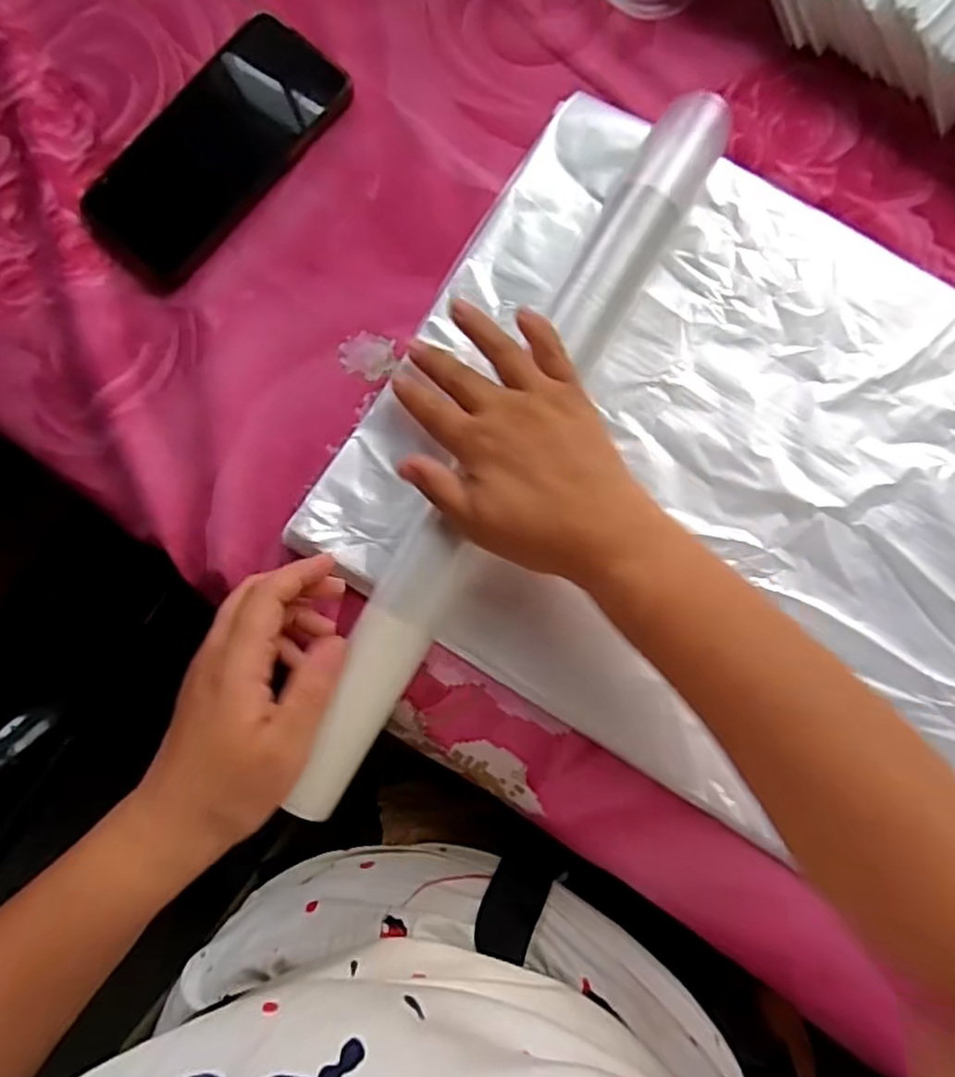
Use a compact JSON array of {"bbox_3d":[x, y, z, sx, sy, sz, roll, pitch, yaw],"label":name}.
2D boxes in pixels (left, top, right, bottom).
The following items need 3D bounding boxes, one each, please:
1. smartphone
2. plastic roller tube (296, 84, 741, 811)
[{"bbox_3d":[-0.153,-0.228,0.385,0.079,0.007,0.168,39,88,5],"label":"smartphone"},{"bbox_3d":[0.014,-0.049,0.339,0.039,0.027,0.409,30,87,4],"label":"plastic roller tube"}]

